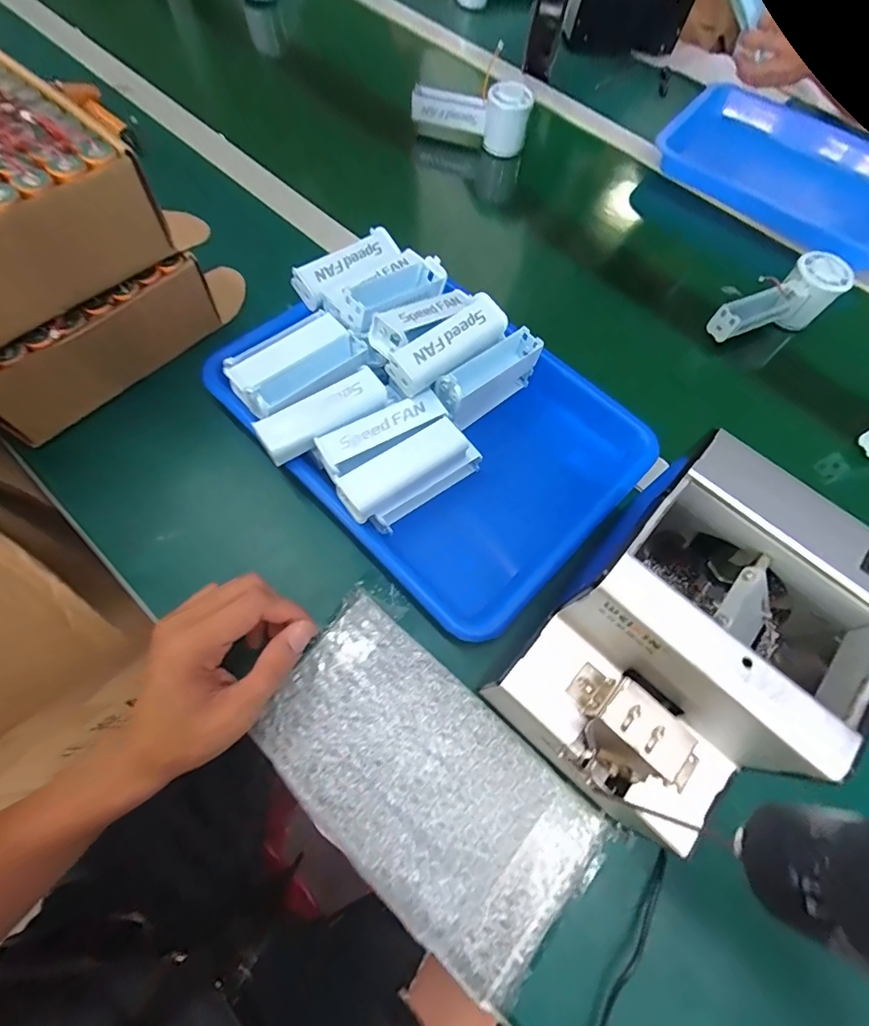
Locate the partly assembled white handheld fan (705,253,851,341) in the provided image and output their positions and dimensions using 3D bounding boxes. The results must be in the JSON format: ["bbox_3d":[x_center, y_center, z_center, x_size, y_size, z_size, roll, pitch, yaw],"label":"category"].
[{"bbox_3d":[0.361,-0.222,0.483,0.153,0.051,0.055,-22,70,-14],"label":"partly assembled white handheld fan"}]

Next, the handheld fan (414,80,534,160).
[{"bbox_3d":[0.046,-0.512,0.590,0.147,0.066,0.050,13,65,1],"label":"handheld fan"}]

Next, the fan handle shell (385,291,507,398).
[{"bbox_3d":[0.011,-0.133,0.365,0.100,0.032,0.030,-38,74,-19],"label":"fan handle shell"}]

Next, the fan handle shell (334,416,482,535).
[{"bbox_3d":[-0.018,-0.028,0.362,0.110,0.056,0.037,-31,72,-17],"label":"fan handle shell"}]

